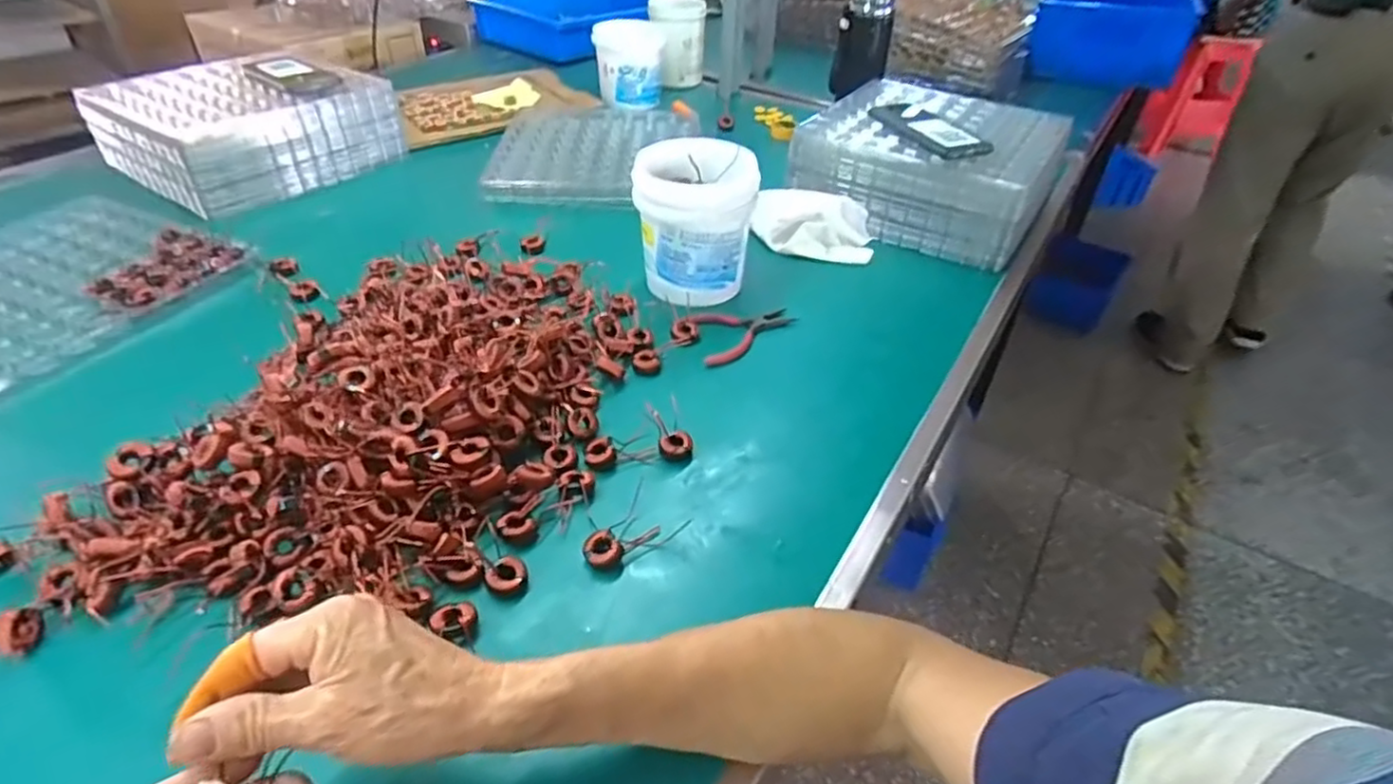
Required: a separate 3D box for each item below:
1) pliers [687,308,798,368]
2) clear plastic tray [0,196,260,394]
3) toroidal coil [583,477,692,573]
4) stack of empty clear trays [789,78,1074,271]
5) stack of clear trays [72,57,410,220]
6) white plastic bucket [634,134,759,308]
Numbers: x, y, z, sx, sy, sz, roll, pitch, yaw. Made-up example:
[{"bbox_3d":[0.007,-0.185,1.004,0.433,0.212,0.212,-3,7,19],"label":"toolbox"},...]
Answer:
[{"bbox_3d":[0.046,-0.065,0.690,0.119,0.011,0.069,-20,45,-25],"label":"pliers"},{"bbox_3d":[-0.677,-0.114,0.710,0.285,0.022,0.285,18,42,18],"label":"clear plastic tray"},{"bbox_3d":[-0.053,0.095,0.497,0.073,0.016,0.056,-25,48,-29],"label":"toroidal coil"},{"bbox_3d":[0.313,-0.301,0.909,0.294,0.117,0.279,27,45,26],"label":"stack of empty clear trays"},{"bbox_3d":[-0.610,-0.372,0.938,0.255,0.095,0.297,27,46,26],"label":"stack of clear trays"},{"bbox_3d":[-0.003,-0.173,0.717,0.122,0.138,0.122,2,40,-1],"label":"white plastic bucket"}]

